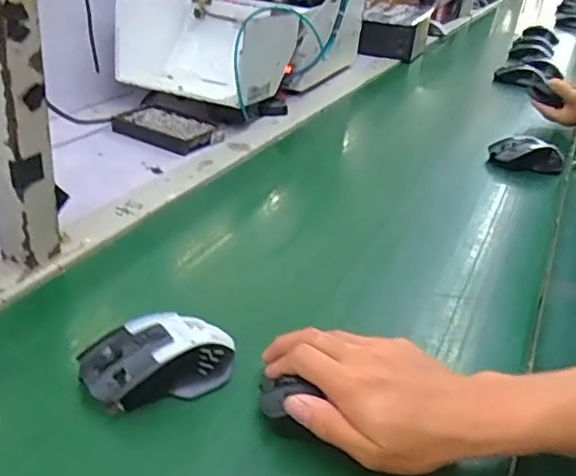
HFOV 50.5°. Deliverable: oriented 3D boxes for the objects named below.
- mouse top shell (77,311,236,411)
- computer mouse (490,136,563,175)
[{"bbox_3d":[-0.090,0.086,0.448,0.115,0.038,0.064,-9,31,-29],"label":"mouse top shell"},{"bbox_3d":[0.352,-0.124,0.899,0.110,0.038,0.059,1,27,-14],"label":"computer mouse"}]

